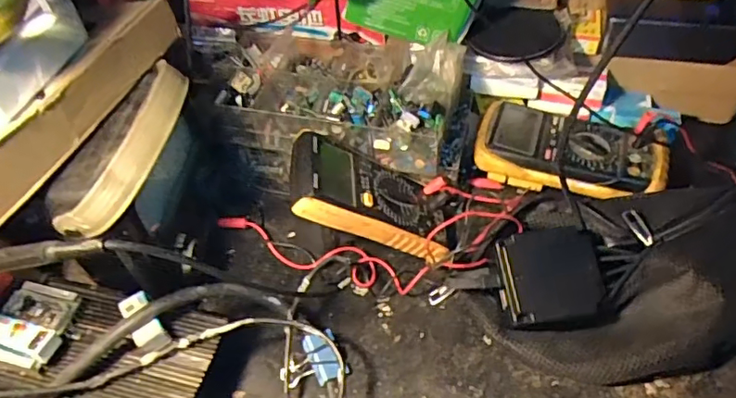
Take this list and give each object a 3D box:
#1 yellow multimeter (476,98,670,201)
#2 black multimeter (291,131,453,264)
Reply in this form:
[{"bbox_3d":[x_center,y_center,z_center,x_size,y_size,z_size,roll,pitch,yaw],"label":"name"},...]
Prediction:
[{"bbox_3d":[0.208,-0.054,0.578,0.177,0.037,0.099,13,52,16],"label":"yellow multimeter"},{"bbox_3d":[0.005,-0.002,0.508,0.158,0.025,0.086,21,46,-31],"label":"black multimeter"}]

